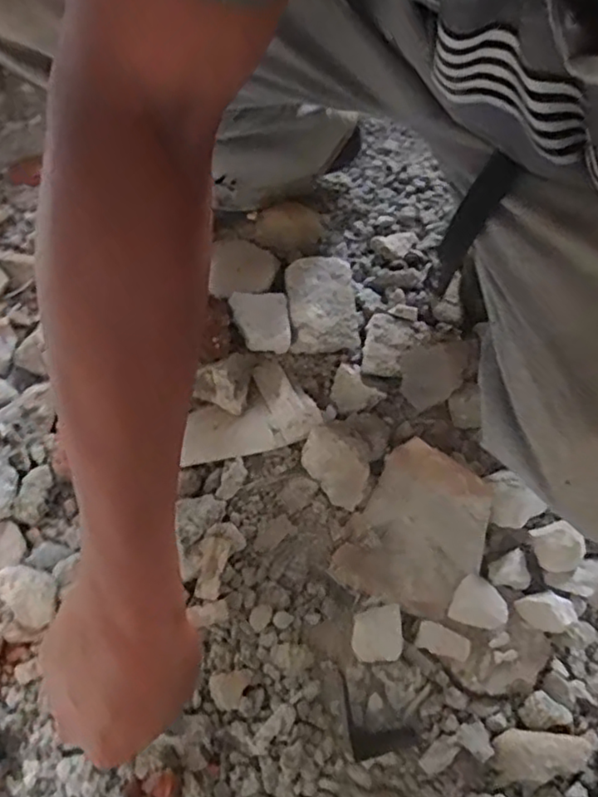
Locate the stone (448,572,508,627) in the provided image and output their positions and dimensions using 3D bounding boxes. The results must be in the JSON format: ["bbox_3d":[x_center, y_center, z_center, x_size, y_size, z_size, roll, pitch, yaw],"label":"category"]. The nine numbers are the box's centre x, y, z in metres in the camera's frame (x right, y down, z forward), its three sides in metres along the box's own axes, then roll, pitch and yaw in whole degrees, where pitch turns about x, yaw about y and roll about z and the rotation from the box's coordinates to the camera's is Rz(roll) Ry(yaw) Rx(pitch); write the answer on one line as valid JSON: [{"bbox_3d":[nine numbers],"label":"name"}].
[{"bbox_3d":[0.174,0.195,0.612,0.050,0.015,0.047,21,74,8],"label":"stone"}]

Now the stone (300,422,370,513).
[{"bbox_3d":[0.038,0.067,0.658,0.052,0.034,0.084,-37,75,-10],"label":"stone"}]

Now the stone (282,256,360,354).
[{"bbox_3d":[0.025,-0.108,0.719,0.076,0.032,0.111,-8,72,-1],"label":"stone"}]

